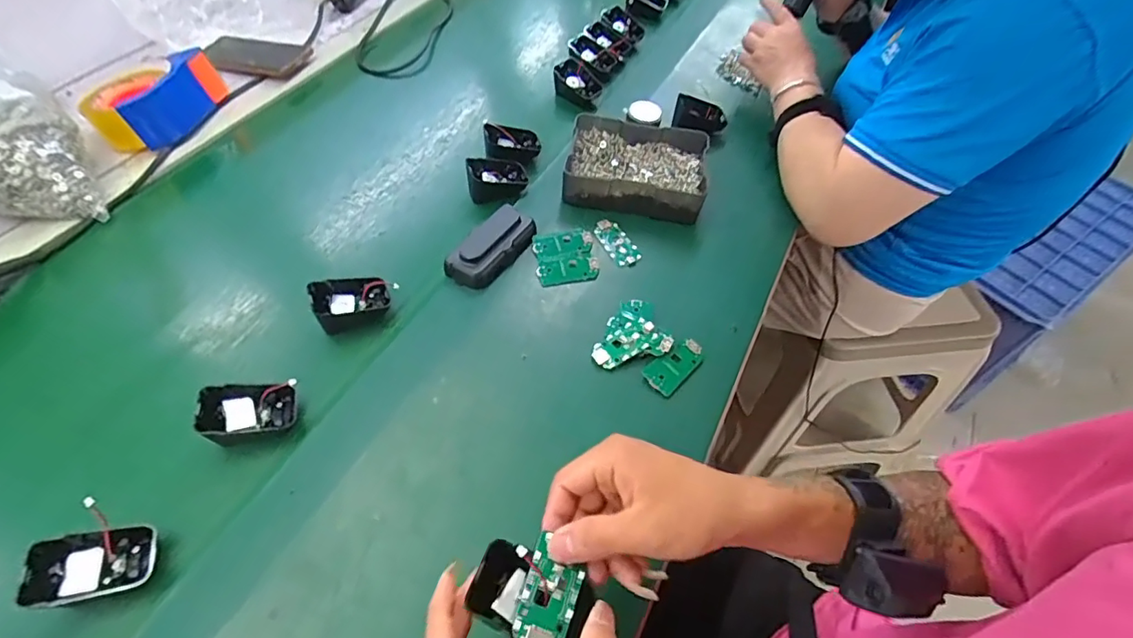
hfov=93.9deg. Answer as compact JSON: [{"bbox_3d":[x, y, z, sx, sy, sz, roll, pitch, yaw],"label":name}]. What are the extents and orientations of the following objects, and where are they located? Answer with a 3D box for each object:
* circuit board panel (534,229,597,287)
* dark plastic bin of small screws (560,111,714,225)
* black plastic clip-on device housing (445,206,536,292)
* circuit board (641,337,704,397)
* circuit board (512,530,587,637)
[{"bbox_3d":[-0.001,-0.067,0.561,0.064,0.004,0.069,-4,58,-9],"label":"circuit board panel"},{"bbox_3d":[0.083,-0.181,0.622,0.156,0.041,0.122,9,54,6],"label":"dark plastic bin of small screws"},{"bbox_3d":[-0.078,-0.078,0.554,0.051,0.028,0.106,24,57,16],"label":"black plastic clip-on device housing"},{"bbox_3d":[0.101,0.041,0.490,0.063,0.004,0.029,-38,62,-25],"label":"circuit board"},{"bbox_3d":[-0.010,0.155,0.298,0.033,0.005,0.055,26,46,2],"label":"circuit board"}]

